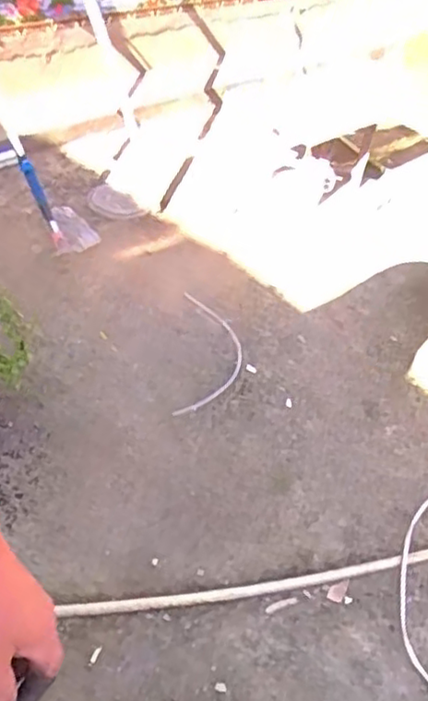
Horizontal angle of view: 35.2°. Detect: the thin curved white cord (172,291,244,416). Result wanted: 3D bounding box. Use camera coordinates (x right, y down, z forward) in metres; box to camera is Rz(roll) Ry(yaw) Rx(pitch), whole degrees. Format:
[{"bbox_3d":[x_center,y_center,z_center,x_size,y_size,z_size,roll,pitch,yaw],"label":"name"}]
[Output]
[{"bbox_3d":[-0.007,0.008,1.855,0.178,0.023,0.486,9,50,-7],"label":"thin curved white cord"}]

